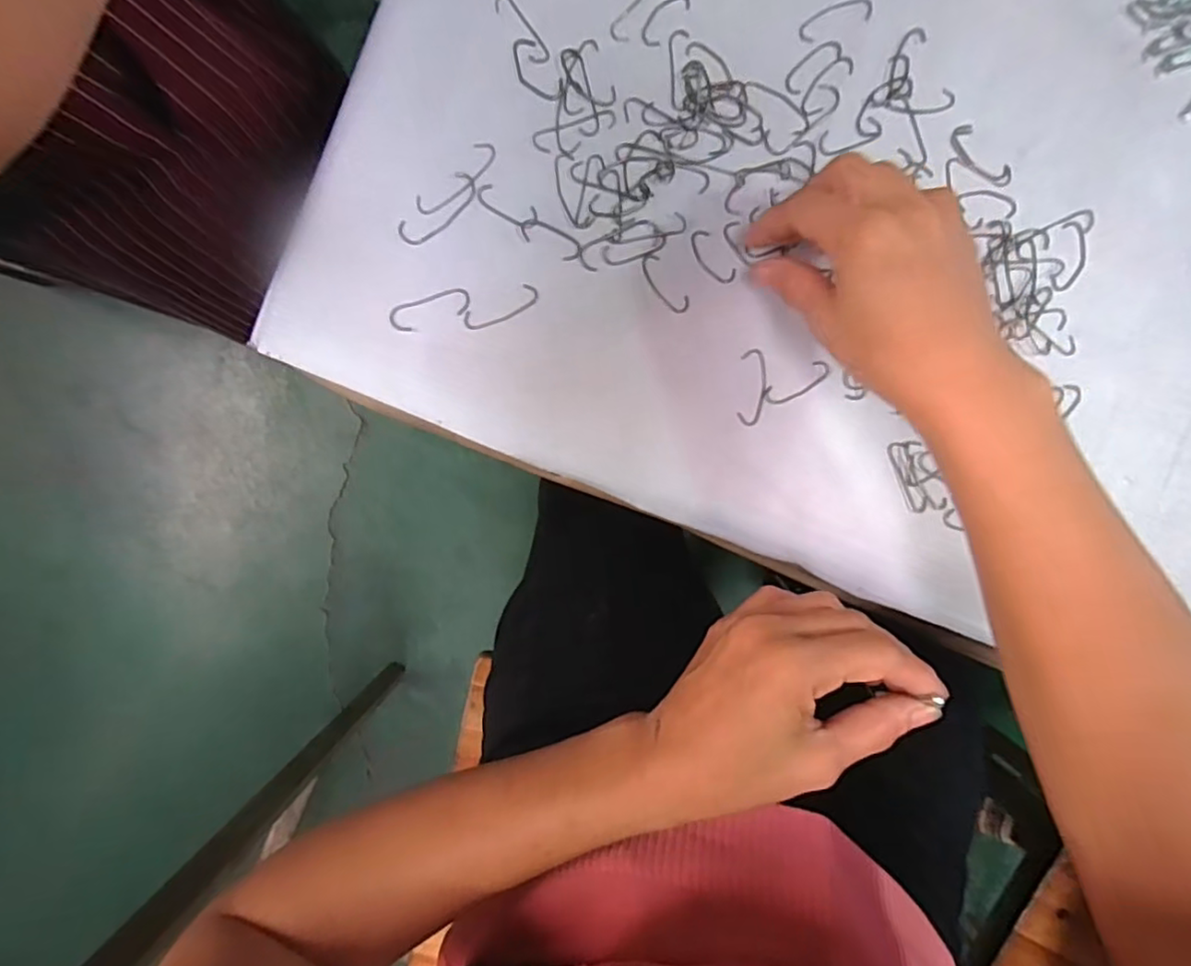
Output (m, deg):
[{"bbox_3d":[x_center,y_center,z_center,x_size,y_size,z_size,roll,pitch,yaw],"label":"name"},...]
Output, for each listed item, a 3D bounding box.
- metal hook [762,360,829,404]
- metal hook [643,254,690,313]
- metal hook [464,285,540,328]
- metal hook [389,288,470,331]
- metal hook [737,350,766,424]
[{"bbox_3d":[0.108,-0.053,0.331,0.036,0.004,0.012,-26,92,1],"label":"metal hook"},{"bbox_3d":[0.037,-0.106,0.331,0.013,0.004,0.035,-35,92,1],"label":"metal hook"},{"bbox_3d":[-0.050,-0.094,0.334,0.041,0.004,0.013,-26,92,1],"label":"metal hook"},{"bbox_3d":[-0.089,-0.093,0.333,0.043,0.004,0.015,-17,92,1],"label":"metal hook"},{"bbox_3d":[0.085,-0.051,0.332,0.014,0.004,0.041,3,92,0],"label":"metal hook"}]

